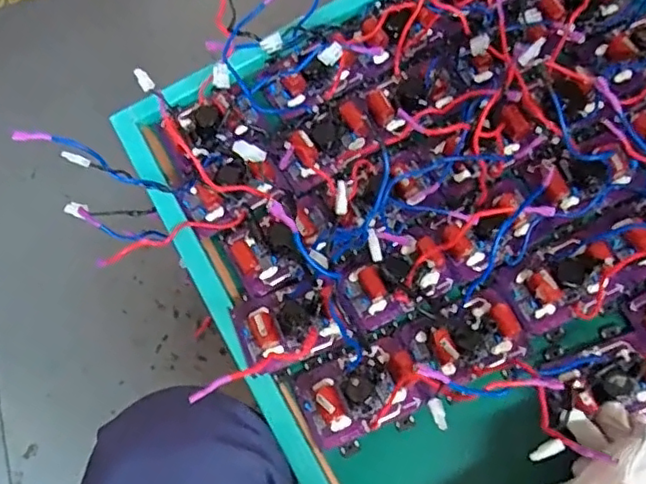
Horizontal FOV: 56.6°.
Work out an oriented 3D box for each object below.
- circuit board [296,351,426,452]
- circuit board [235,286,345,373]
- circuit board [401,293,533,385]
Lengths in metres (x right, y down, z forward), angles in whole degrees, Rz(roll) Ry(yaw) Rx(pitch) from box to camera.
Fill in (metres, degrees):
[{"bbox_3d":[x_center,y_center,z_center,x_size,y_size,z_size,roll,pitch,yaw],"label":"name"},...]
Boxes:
[{"bbox_3d":[0.028,0.124,0.492,0.089,0.032,0.069,-24,72,-4],"label":"circuit board"},{"bbox_3d":[-0.033,0.069,0.510,0.076,0.033,0.067,-25,72,-5],"label":"circuit board"},{"bbox_3d":[0.123,0.078,0.498,0.094,0.027,0.060,-24,72,-4],"label":"circuit board"}]

